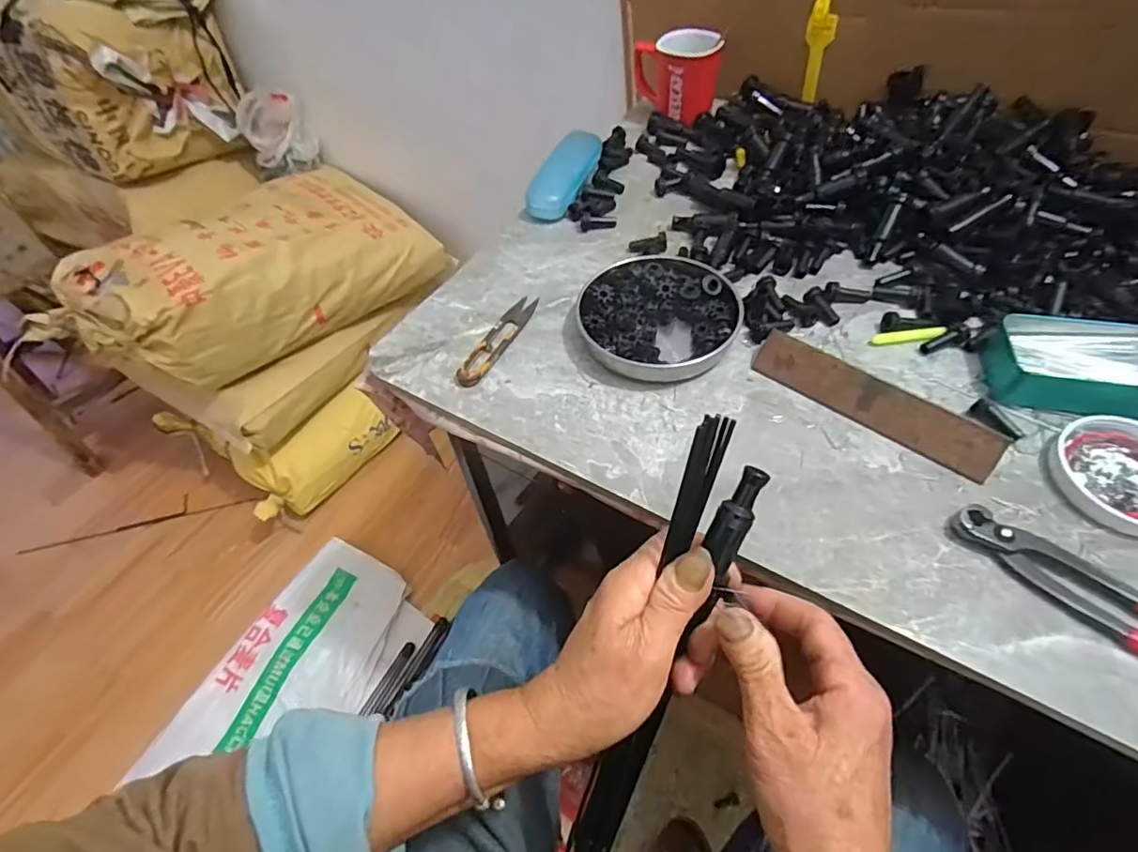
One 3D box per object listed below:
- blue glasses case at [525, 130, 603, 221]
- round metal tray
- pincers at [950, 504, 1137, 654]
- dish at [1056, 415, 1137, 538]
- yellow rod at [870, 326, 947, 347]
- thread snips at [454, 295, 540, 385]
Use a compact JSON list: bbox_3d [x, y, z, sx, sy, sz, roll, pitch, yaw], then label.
[{"bbox_3d":[0.002,-0.292,0.640,0.047,0.033,0.142,19,58,18],"label":"blue glasses case"},{"bbox_3d":[0.078,-0.100,0.494,0.132,0.023,0.134,-2,54,3],"label":"round metal tray"},{"bbox_3d":[0.329,0.111,0.330,0.195,0.014,0.038,36,64,27],"label":"pincers"},{"bbox_3d":[0.384,0.033,0.385,0.083,0.012,0.087,-2,54,3],"label":"dish"},{"bbox_3d":[0.287,-0.075,0.478,0.059,0.012,0.011,-3,55,3],"label":"yellow rod"},{"bbox_3d":[-0.064,-0.080,0.507,0.025,0.013,0.118,19,57,17],"label":"thread snips"}]

